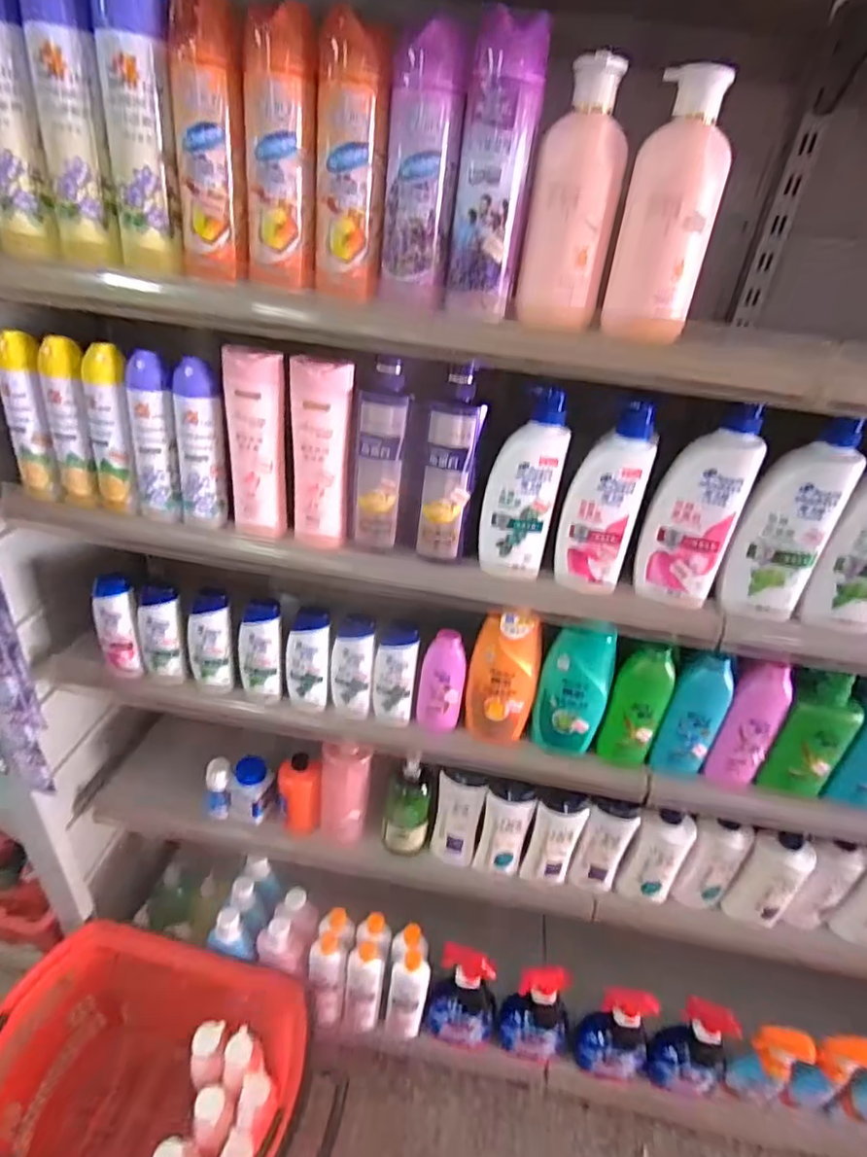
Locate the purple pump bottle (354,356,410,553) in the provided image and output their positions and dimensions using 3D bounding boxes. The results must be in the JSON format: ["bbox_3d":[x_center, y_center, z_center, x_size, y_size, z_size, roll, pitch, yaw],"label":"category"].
[{"bbox_3d":[-0.061,-0.133,0.678,0.053,0.214,0.037,2,32,-7],"label":"purple pump bottle"}]

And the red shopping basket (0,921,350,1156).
[{"bbox_3d":[-0.477,0.886,1.039,0.500,0.323,0.384,11,32,7],"label":"red shopping basket"}]

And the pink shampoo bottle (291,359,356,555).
[{"bbox_3d":[-0.129,-0.137,0.680,0.065,0.215,0.037,2,32,-7],"label":"pink shampoo bottle"}]

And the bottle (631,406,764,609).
[{"bbox_3d":[0.287,-0.078,0.650,0.092,0.215,0.046,23,36,24],"label":"bottle"}]

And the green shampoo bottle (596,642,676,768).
[{"bbox_3d":[0.273,0.171,0.793,0.070,0.190,0.040,22,35,22],"label":"green shampoo bottle"}]

